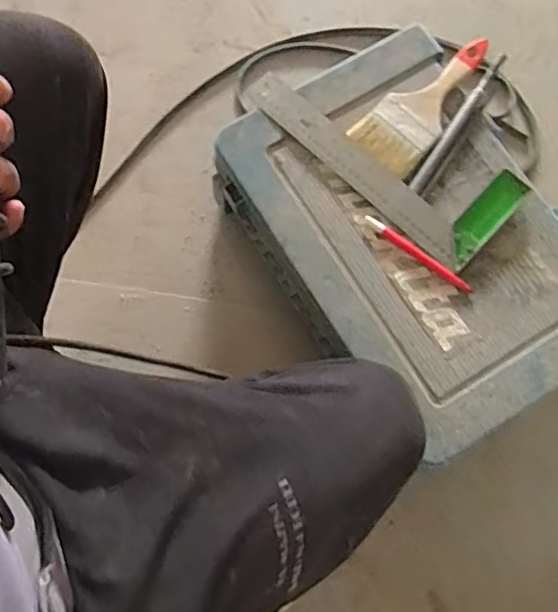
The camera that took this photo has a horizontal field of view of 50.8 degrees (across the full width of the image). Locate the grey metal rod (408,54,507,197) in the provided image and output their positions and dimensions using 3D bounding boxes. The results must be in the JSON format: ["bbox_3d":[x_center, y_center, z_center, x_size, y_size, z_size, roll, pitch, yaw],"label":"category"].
[{"bbox_3d":[0.200,-0.203,0.654,0.017,0.010,0.194,33,78,7],"label":"grey metal rod"}]

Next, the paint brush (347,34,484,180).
[{"bbox_3d":[0.170,-0.226,0.658,0.190,0.015,0.078,-43,80,-10],"label":"paint brush"}]

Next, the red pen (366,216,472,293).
[{"bbox_3d":[0.148,-0.056,0.622,0.130,0.010,0.012,38,78,8],"label":"red pen"}]

